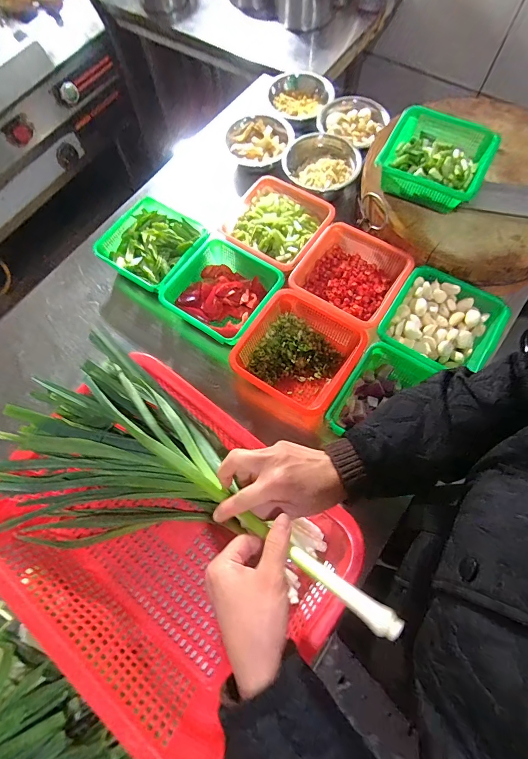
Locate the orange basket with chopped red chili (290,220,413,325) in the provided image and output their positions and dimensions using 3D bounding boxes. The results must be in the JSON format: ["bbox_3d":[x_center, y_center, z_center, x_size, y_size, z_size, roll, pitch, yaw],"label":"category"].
[{"bbox_3d":[0.152,-0.187,0.651,0.185,0.064,0.181,31,75,12],"label":"orange basket with chopped red chili"}]

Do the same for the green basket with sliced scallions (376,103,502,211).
[{"bbox_3d":[0.302,-0.391,0.628,0.180,0.059,0.173,25,74,10],"label":"green basket with sliced scallions"}]

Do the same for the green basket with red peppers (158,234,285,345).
[{"bbox_3d":[-0.078,-0.160,0.645,0.171,0.061,0.170,32,75,12],"label":"green basket with red peppers"}]

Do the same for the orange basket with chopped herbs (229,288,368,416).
[{"bbox_3d":[0.062,-0.047,0.606,0.180,0.068,0.192,31,75,12],"label":"orange basket with chopped herbs"}]

